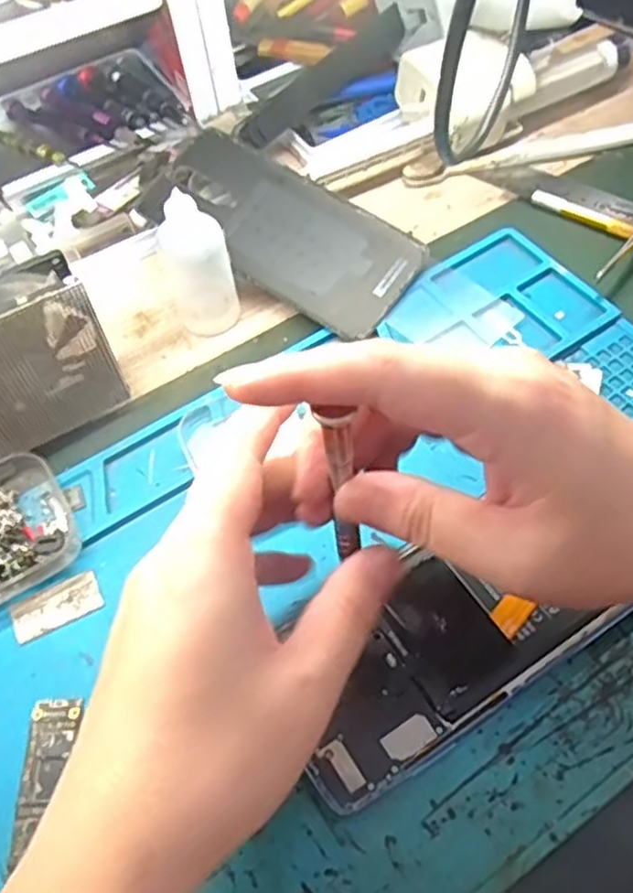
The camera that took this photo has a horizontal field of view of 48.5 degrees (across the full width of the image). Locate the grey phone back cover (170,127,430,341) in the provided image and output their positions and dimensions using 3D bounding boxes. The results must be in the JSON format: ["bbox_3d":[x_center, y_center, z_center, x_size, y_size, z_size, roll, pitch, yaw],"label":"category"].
[{"bbox_3d":[-0.020,-0.124,0.404,0.157,0.006,0.073,34,75,11],"label":"grey phone back cover"}]

